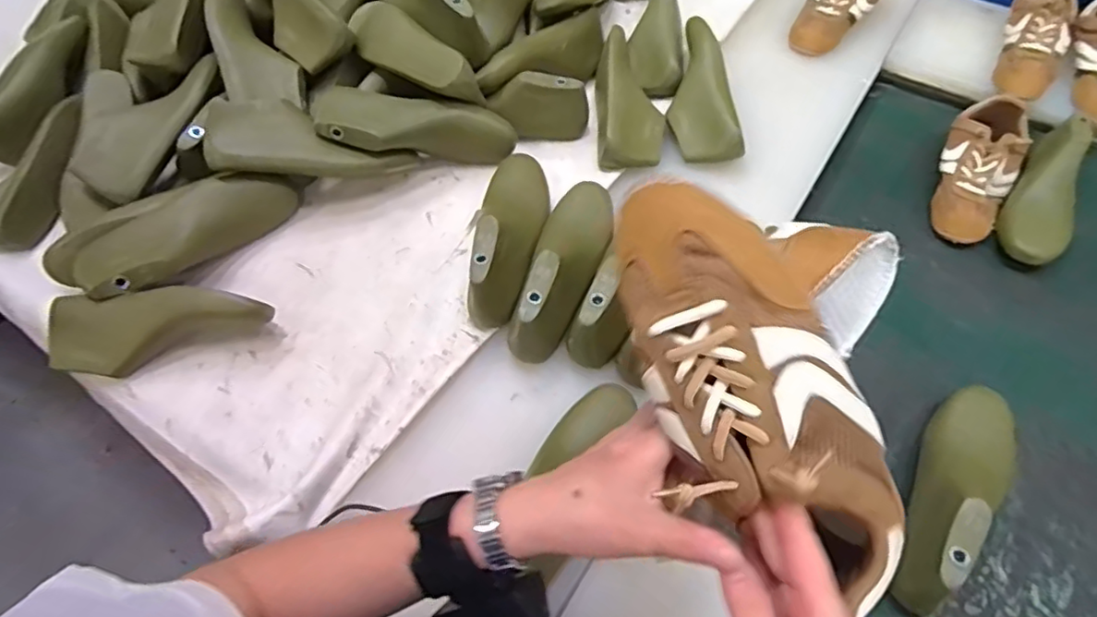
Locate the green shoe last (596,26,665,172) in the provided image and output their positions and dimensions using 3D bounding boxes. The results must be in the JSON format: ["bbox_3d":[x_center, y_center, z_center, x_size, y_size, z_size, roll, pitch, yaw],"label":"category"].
[{"bbox_3d":[0.118,-0.304,0.895,0.099,0.085,0.266,-1,56,2],"label":"green shoe last"}]

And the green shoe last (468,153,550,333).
[{"bbox_3d":[-0.044,-0.110,0.767,0.078,0.094,0.272,0,56,3],"label":"green shoe last"}]

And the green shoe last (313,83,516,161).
[{"bbox_3d":[-0.176,-0.248,0.834,0.264,0.073,0.074,4,54,-16],"label":"green shoe last"}]

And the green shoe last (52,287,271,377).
[{"bbox_3d":[-0.443,0.031,0.705,0.235,0.074,0.080,-4,55,0],"label":"green shoe last"}]

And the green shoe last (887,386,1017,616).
[{"bbox_3d":[0.423,0.172,0.623,0.084,0.099,0.264,35,64,24],"label":"green shoe last"}]

